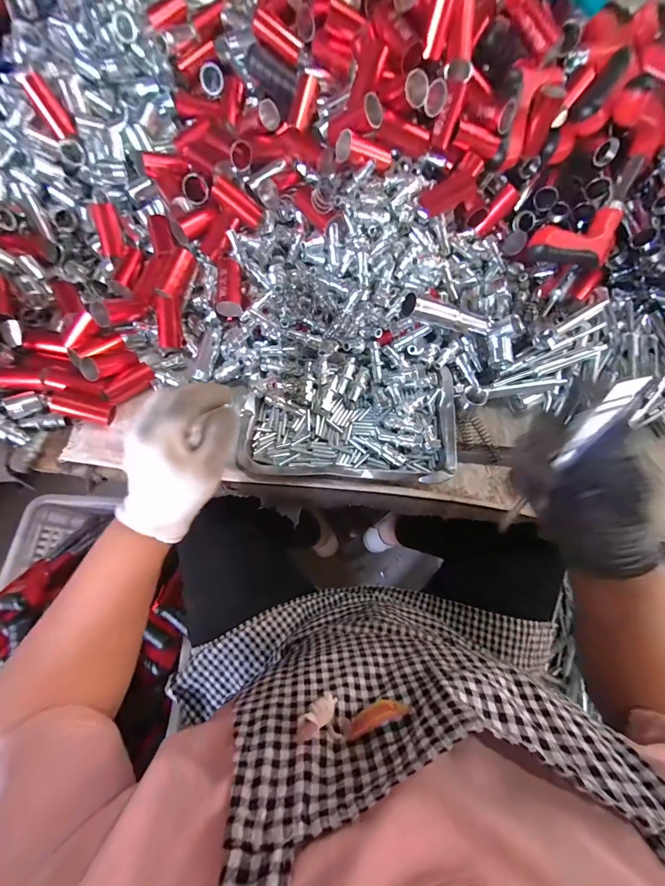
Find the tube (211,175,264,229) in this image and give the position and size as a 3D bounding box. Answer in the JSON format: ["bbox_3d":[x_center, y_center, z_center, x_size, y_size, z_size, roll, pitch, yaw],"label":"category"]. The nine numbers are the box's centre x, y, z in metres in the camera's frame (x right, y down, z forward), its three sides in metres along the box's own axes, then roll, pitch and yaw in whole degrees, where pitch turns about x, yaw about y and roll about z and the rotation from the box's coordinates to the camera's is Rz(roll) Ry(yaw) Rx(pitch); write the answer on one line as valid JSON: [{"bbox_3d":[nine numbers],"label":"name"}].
[{"bbox_3d":[-0.117,-0.299,0.436,0.065,0.015,0.020,33,68,-25],"label":"tube"}]

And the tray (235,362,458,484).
[{"bbox_3d":[0.021,-0.031,0.435,0.260,0.035,0.155,2,70,-1],"label":"tray"}]

